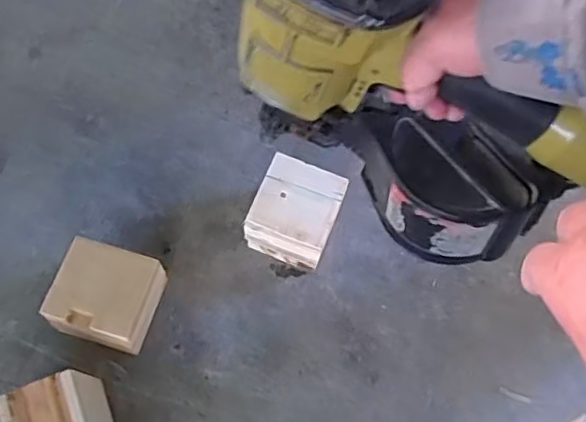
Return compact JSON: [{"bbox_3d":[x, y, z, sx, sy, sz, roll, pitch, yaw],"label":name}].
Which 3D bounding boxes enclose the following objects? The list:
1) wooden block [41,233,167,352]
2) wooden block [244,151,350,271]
[{"bbox_3d":[-0.193,0.091,0.647,0.099,0.080,0.095,18,69,5],"label":"wooden block"},{"bbox_3d":[0.004,0.003,0.694,0.088,0.074,0.095,20,70,6],"label":"wooden block"}]

